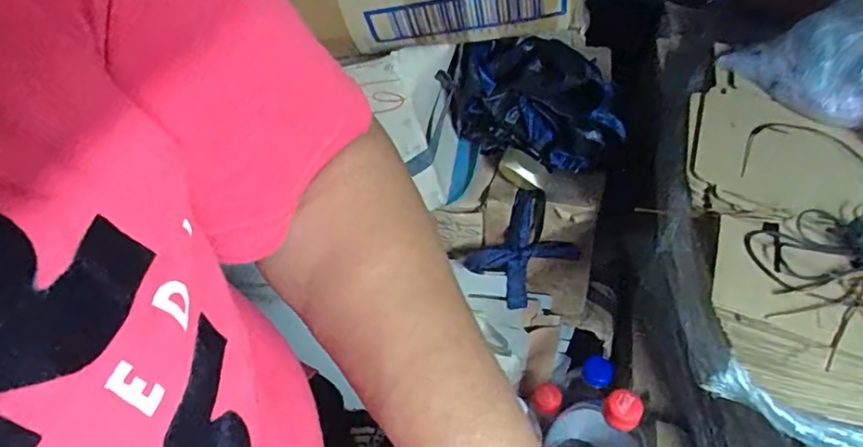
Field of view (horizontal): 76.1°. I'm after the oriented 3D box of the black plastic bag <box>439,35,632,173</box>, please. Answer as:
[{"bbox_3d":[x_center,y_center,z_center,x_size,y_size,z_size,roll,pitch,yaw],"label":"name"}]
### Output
[{"bbox_3d":[0.099,-0.117,0.540,0.169,0.120,0.071,8,45,6],"label":"black plastic bag"}]

